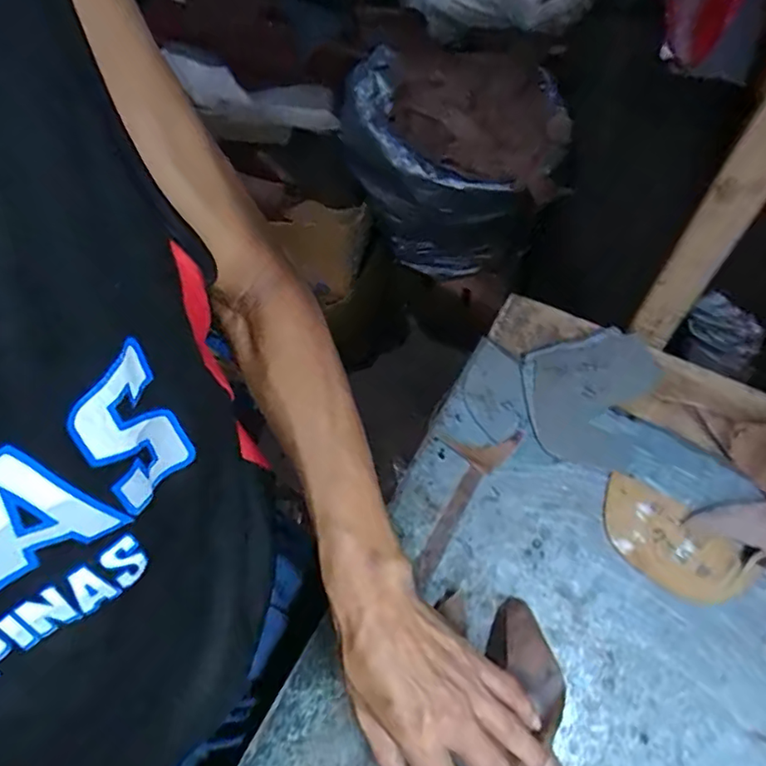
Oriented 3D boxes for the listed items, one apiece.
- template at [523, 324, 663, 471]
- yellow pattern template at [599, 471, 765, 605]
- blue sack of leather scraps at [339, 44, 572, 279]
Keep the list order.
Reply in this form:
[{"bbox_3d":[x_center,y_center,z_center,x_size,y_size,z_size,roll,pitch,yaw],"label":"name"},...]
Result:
[{"bbox_3d":[0.191,0.005,0.542,0.113,0.006,0.151,25,68,14],"label":"template"},{"bbox_3d":[0.239,0.133,0.479,0.123,0.004,0.068,35,73,18],"label":"yellow pattern template"},{"bbox_3d":[0.157,-0.515,1.323,0.379,0.340,0.531,-28,62,-12],"label":"blue sack of leather scraps"}]

